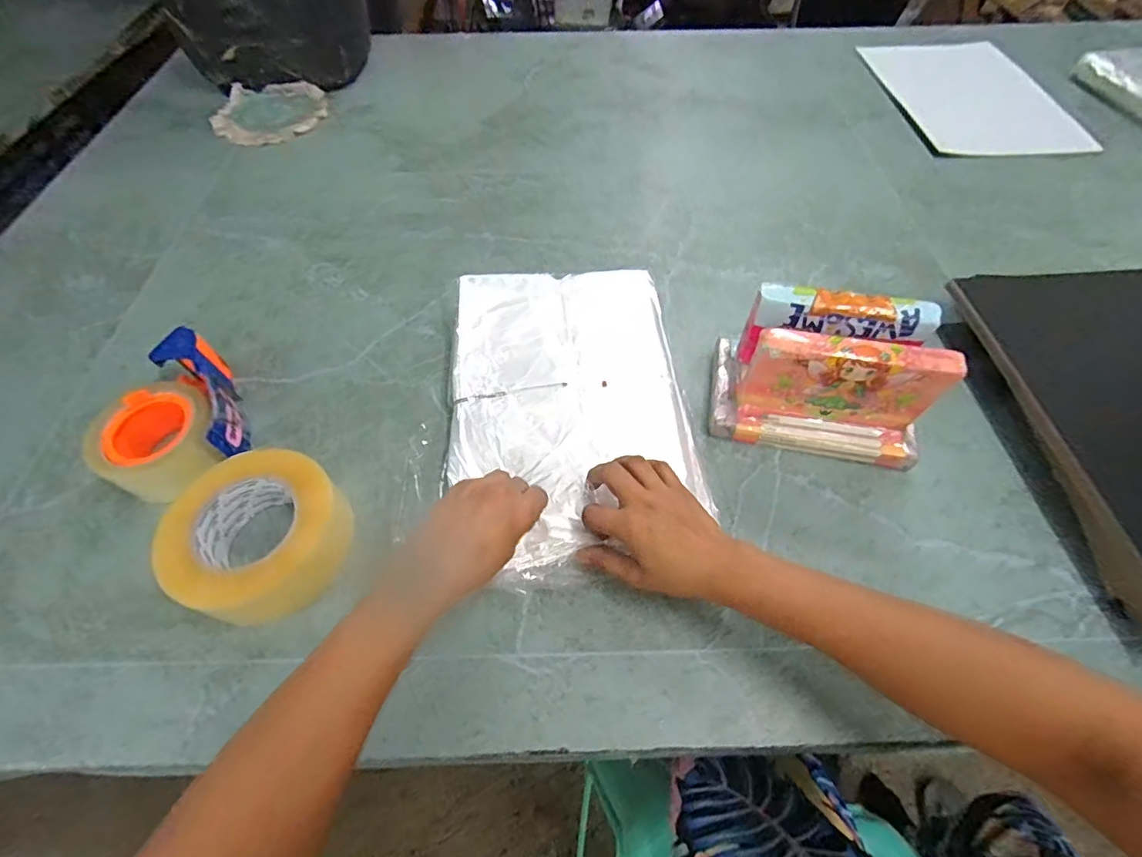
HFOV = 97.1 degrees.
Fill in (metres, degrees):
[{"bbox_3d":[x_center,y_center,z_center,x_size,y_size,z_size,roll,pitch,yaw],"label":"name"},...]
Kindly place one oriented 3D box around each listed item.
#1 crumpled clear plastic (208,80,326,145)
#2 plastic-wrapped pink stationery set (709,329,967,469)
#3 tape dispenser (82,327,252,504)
[{"bbox_3d":[-0.492,-0.520,0.826,0.174,0.014,0.179,-14,58,-7],"label":"crumpled clear plastic"},{"bbox_3d":[0.226,-0.043,0.450,0.178,0.119,0.093,13,59,9],"label":"plastic-wrapped pink stationery set"},{"bbox_3d":[-0.373,-0.007,0.472,0.111,0.061,0.151,-28,61,-16],"label":"tape dispenser"}]

